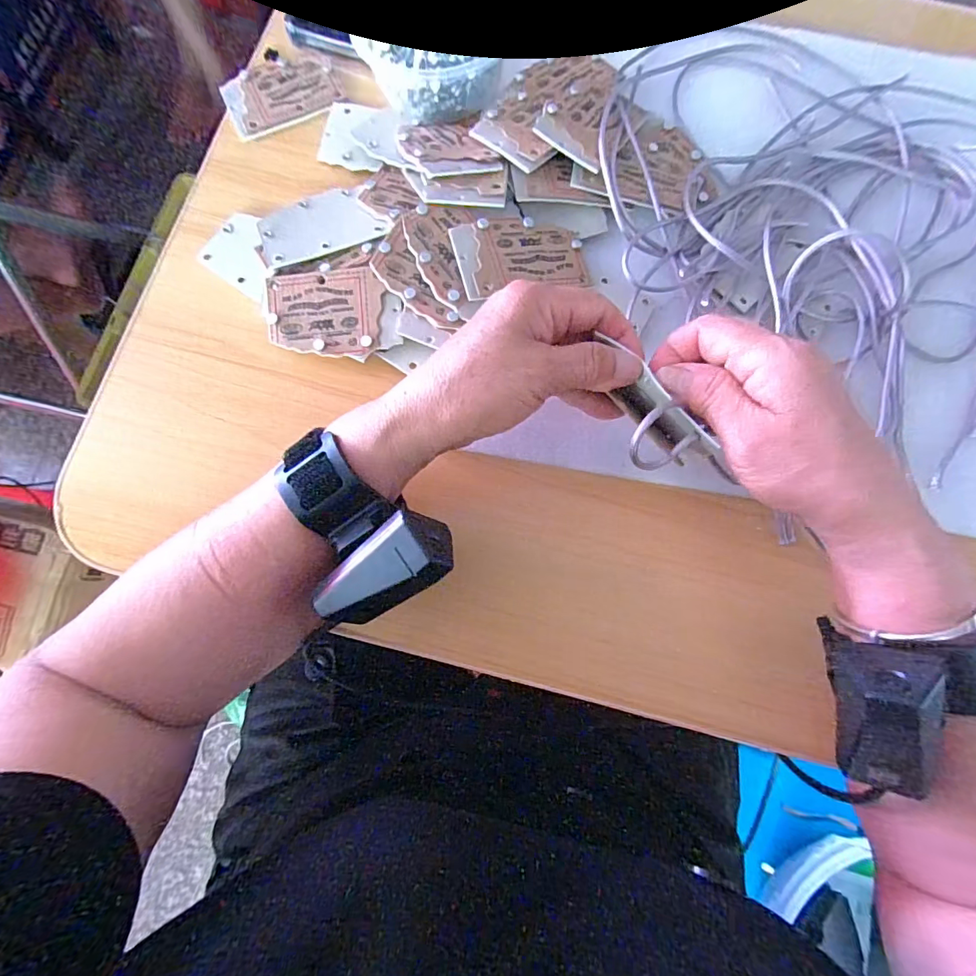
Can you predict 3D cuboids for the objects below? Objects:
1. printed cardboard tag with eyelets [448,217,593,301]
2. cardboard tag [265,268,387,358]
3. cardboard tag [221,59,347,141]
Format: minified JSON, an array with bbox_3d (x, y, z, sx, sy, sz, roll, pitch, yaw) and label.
[{"bbox_3d":[0.021,-0.148,0.297,0.083,0.006,0.051,-14,81,-17],"label":"printed cardboard tag with eyelets"},{"bbox_3d":[-0.104,-0.111,0.297,0.072,0.005,0.054,-3,85,3],"label":"cardboard tag"},{"bbox_3d":[-0.154,-0.296,0.350,0.082,0.004,0.057,-23,80,-6],"label":"cardboard tag"}]

